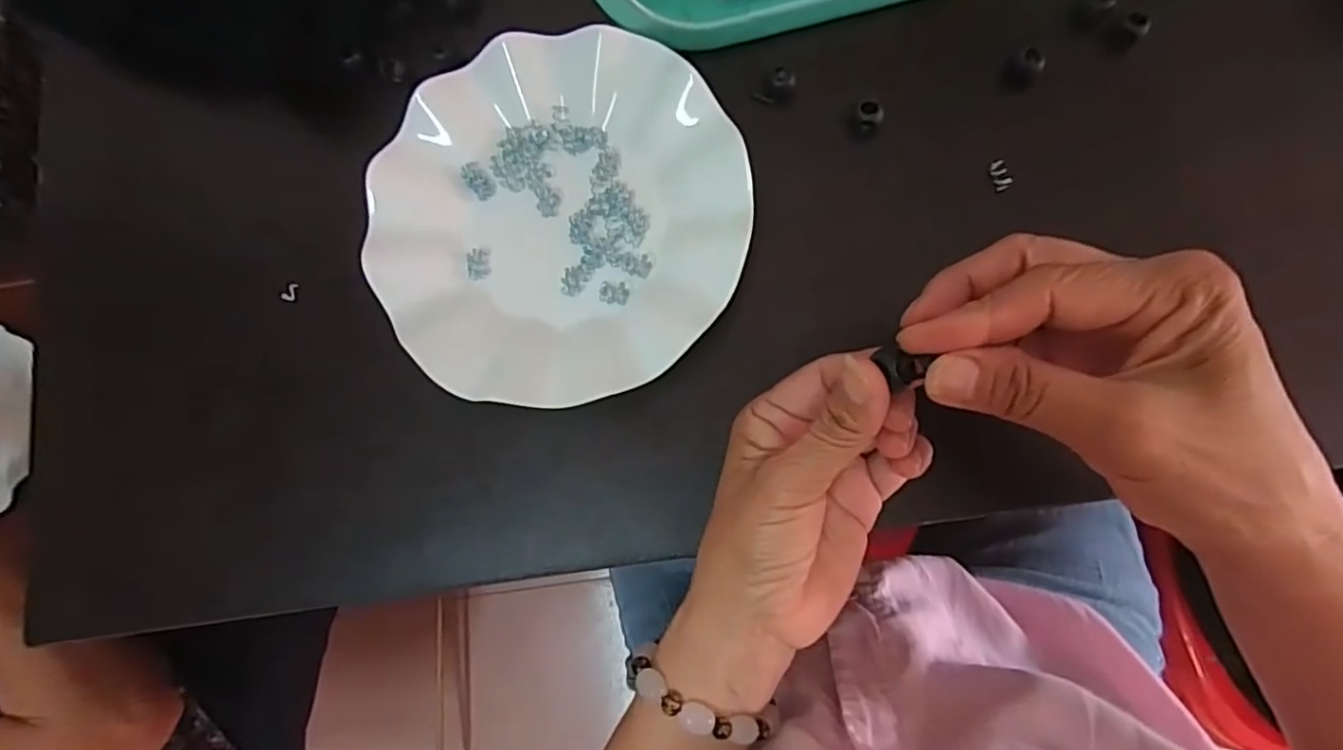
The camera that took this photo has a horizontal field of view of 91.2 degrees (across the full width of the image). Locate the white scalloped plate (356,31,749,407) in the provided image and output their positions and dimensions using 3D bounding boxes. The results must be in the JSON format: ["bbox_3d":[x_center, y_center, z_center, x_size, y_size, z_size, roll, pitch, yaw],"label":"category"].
[{"bbox_3d":[-0.056,-0.079,0.321,0.177,0.021,0.179,-1,81,5],"label":"white scalloped plate"}]

